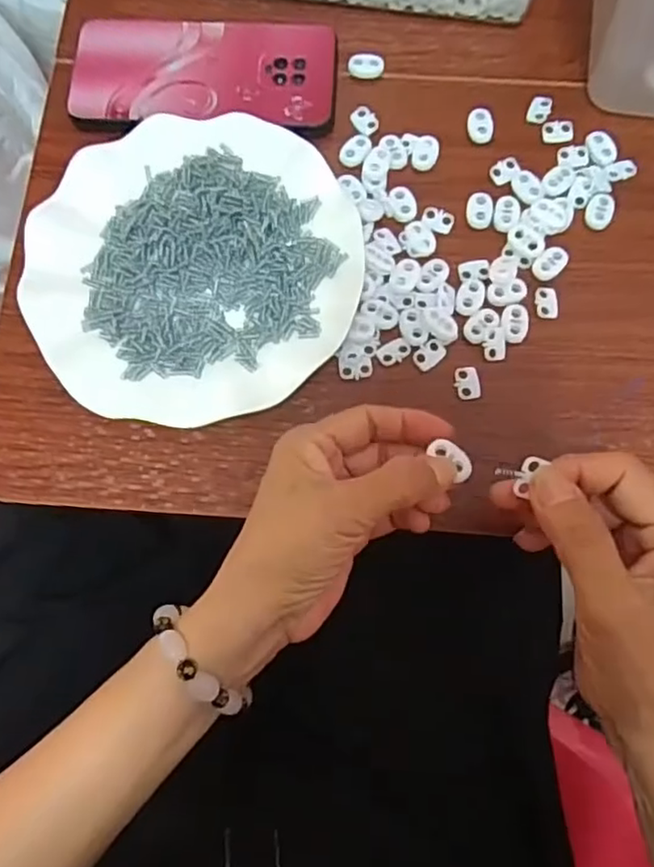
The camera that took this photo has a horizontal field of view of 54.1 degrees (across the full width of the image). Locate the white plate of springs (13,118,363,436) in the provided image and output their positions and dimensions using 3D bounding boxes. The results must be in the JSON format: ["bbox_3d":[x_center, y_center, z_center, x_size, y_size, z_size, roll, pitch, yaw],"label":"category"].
[{"bbox_3d":[-0.074,-0.095,0.364,0.181,0.022,0.176,0,75,2],"label":"white plate of springs"}]

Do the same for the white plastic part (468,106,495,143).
[{"bbox_3d":[0.095,-0.191,0.397,0.016,0.005,0.022,-6,75,0],"label":"white plastic part"}]

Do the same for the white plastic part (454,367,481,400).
[{"bbox_3d":[0.078,-0.028,0.356,0.014,0.004,0.018,-7,75,0],"label":"white plastic part"}]

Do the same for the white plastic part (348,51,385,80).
[{"bbox_3d":[0.025,-0.237,0.410,0.023,0.006,0.017,-4,75,1],"label":"white plastic part"}]

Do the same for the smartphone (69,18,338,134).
[{"bbox_3d":[-0.076,-0.224,0.403,0.162,0.012,0.078,2,75,2],"label":"smartphone"}]

